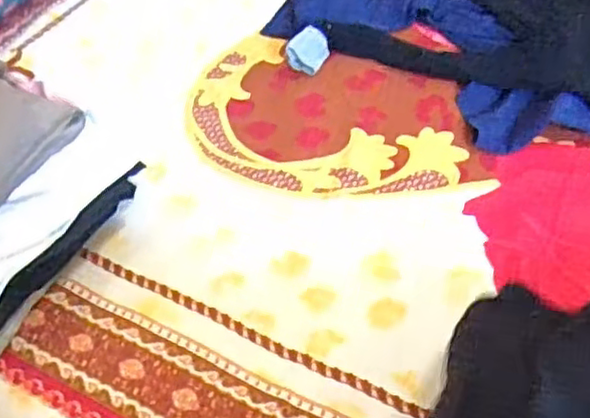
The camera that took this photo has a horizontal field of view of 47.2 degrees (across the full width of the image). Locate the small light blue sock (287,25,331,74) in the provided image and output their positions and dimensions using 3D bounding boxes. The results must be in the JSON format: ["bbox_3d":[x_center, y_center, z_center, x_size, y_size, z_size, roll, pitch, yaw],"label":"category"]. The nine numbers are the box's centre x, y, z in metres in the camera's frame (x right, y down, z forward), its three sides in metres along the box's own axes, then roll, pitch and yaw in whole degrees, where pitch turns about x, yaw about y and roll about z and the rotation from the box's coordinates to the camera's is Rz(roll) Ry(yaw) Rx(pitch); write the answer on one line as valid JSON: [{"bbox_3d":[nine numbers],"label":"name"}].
[{"bbox_3d":[0.019,-0.226,0.976,0.062,0.056,0.040,-1,46,3],"label":"small light blue sock"}]

